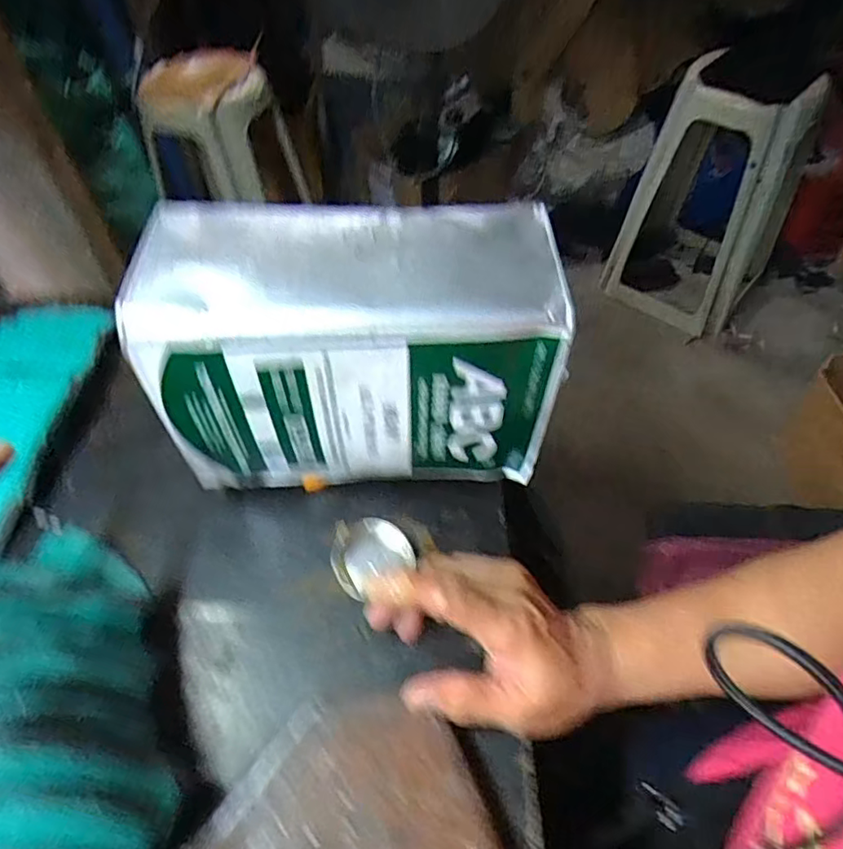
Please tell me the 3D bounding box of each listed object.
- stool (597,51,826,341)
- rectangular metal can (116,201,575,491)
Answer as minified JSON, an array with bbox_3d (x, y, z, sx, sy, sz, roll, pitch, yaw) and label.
[{"bbox_3d":[0.675,-0.521,1.349,0.329,0.560,0.304,27,58,21],"label":"stool"},{"bbox_3d":[-0.038,-0.046,0.359,0.223,0.145,0.099,-4,52,0],"label":"rectangular metal can"}]

